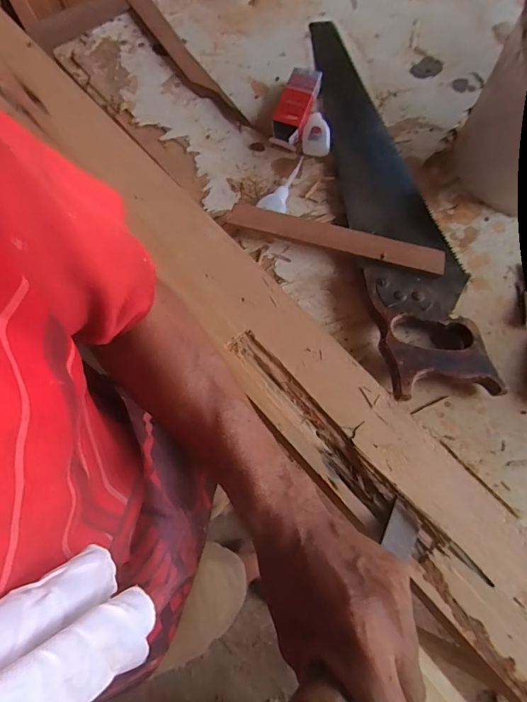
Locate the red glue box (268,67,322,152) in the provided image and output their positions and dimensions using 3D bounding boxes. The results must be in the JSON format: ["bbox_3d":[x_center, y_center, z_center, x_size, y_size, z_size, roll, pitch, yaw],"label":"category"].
[{"bbox_3d":[0.041,-0.322,0.541,0.042,0.027,0.116,19,72,7],"label":"red glue box"}]

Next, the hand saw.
[{"bbox_3d":[0.145,-0.217,0.502,0.111,0.032,0.555,-8,71,-2],"label":"hand saw"}]

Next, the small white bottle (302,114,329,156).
[{"bbox_3d":[0.070,-0.285,0.535,0.036,0.015,0.060,6,71,3],"label":"small white bottle"}]

